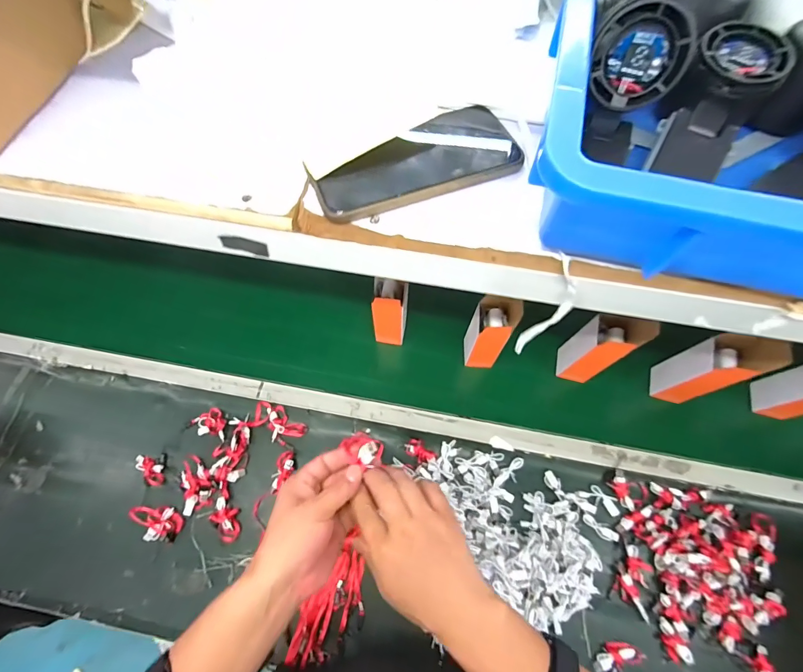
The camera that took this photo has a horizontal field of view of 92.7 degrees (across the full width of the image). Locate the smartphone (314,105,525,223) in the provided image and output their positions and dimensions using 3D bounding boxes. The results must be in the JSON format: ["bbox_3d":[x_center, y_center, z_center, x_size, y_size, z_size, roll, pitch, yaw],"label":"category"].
[{"bbox_3d":[0.011,-0.136,0.298,0.156,0.010,0.077,-18,67,-7],"label":"smartphone"}]

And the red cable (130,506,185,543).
[{"bbox_3d":[-0.440,0.335,0.686,0.094,0.015,0.057,3,66,2],"label":"red cable"}]

